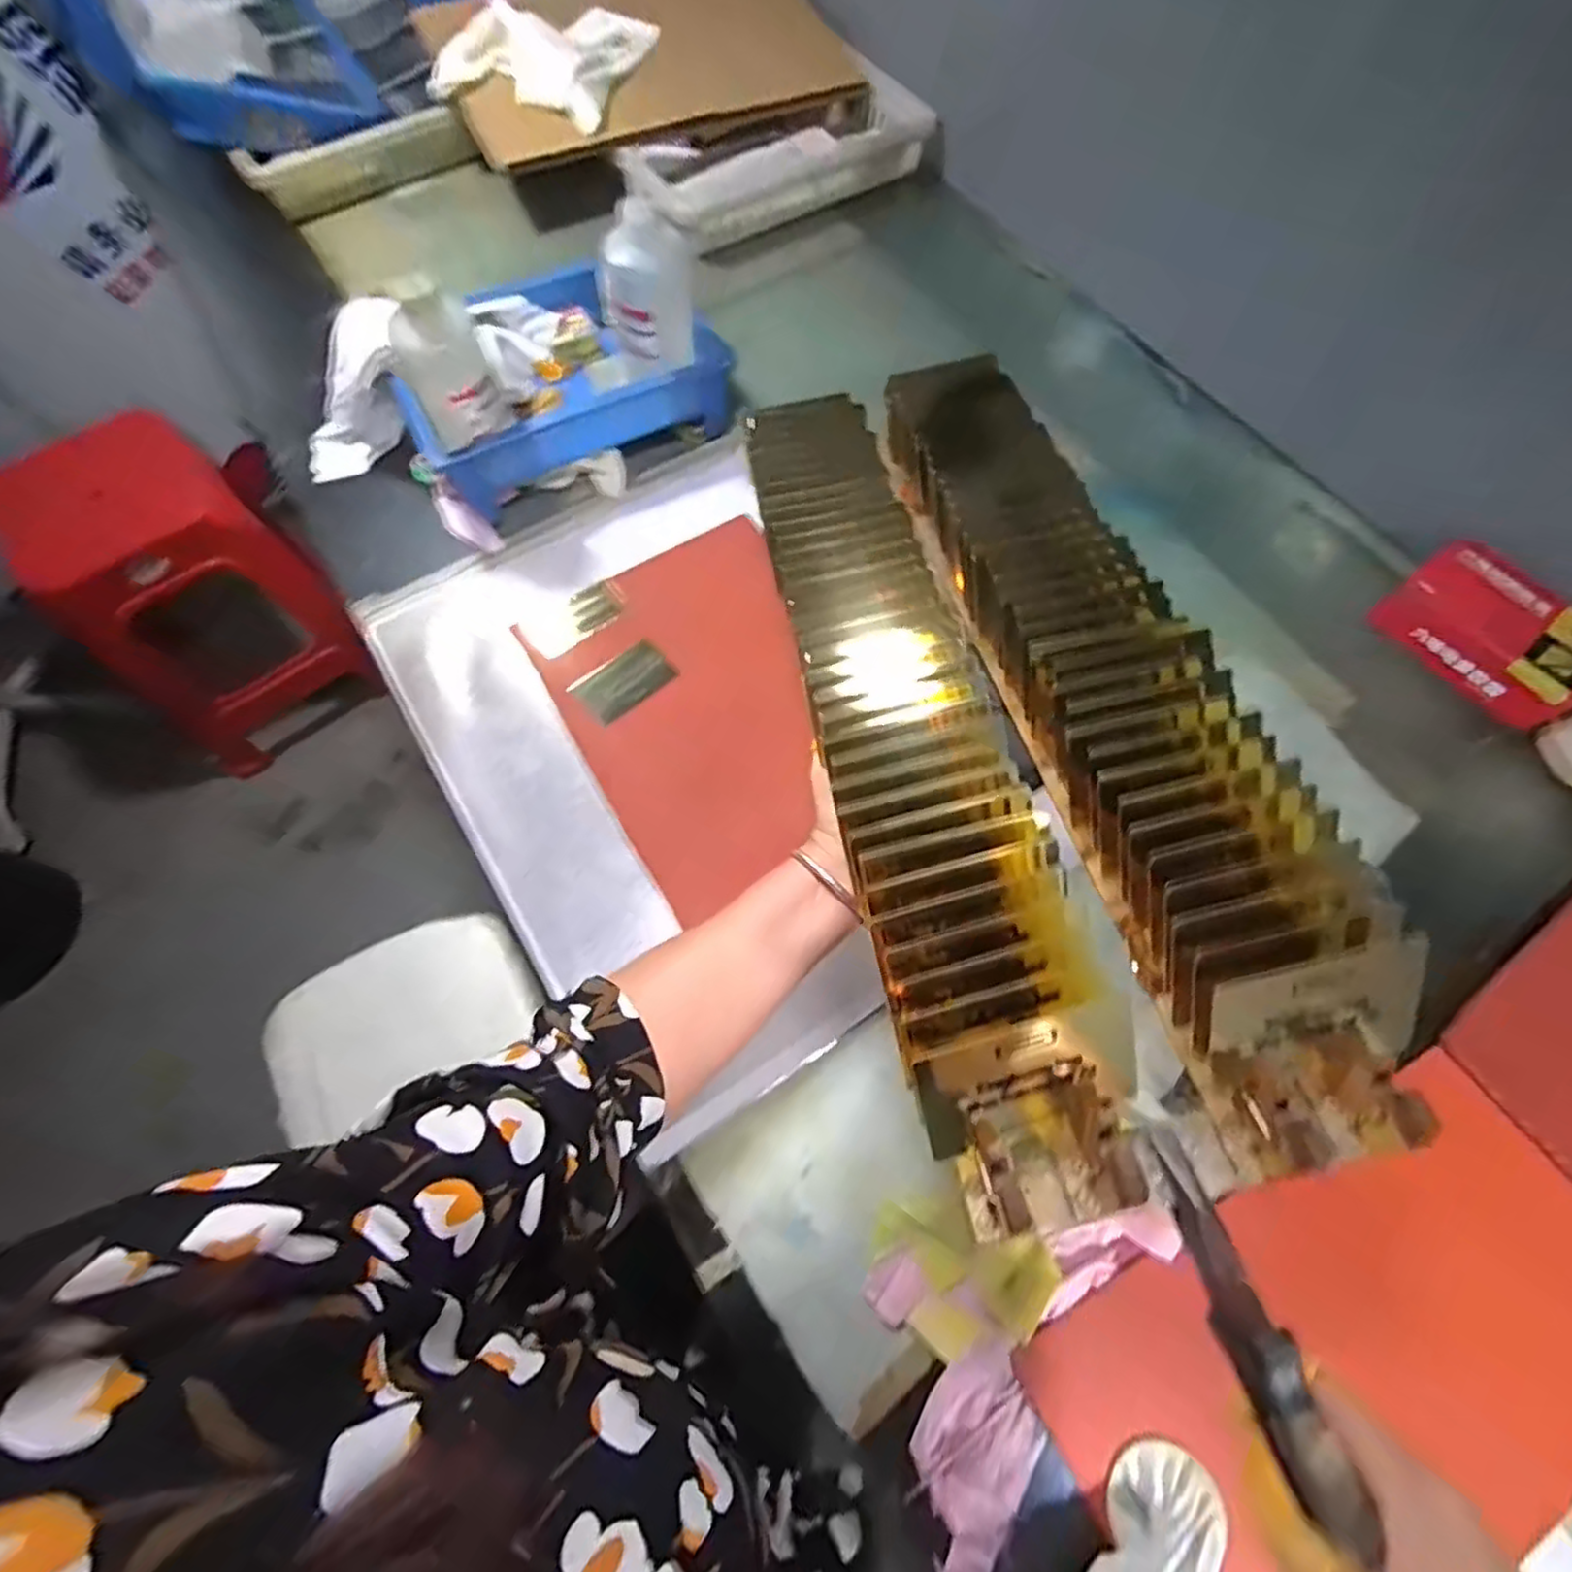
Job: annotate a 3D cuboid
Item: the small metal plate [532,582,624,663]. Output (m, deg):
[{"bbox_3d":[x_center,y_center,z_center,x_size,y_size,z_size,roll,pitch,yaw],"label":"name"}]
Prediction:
[{"bbox_3d":[-0.196,-0.158,0.667,0.092,0.009,0.049,-39,73,-16],"label":"small metal plate"}]

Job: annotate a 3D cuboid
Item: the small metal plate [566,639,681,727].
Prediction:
[{"bbox_3d":[-0.144,-0.093,0.628,0.084,0.005,0.055,-36,72,-15],"label":"small metal plate"}]

